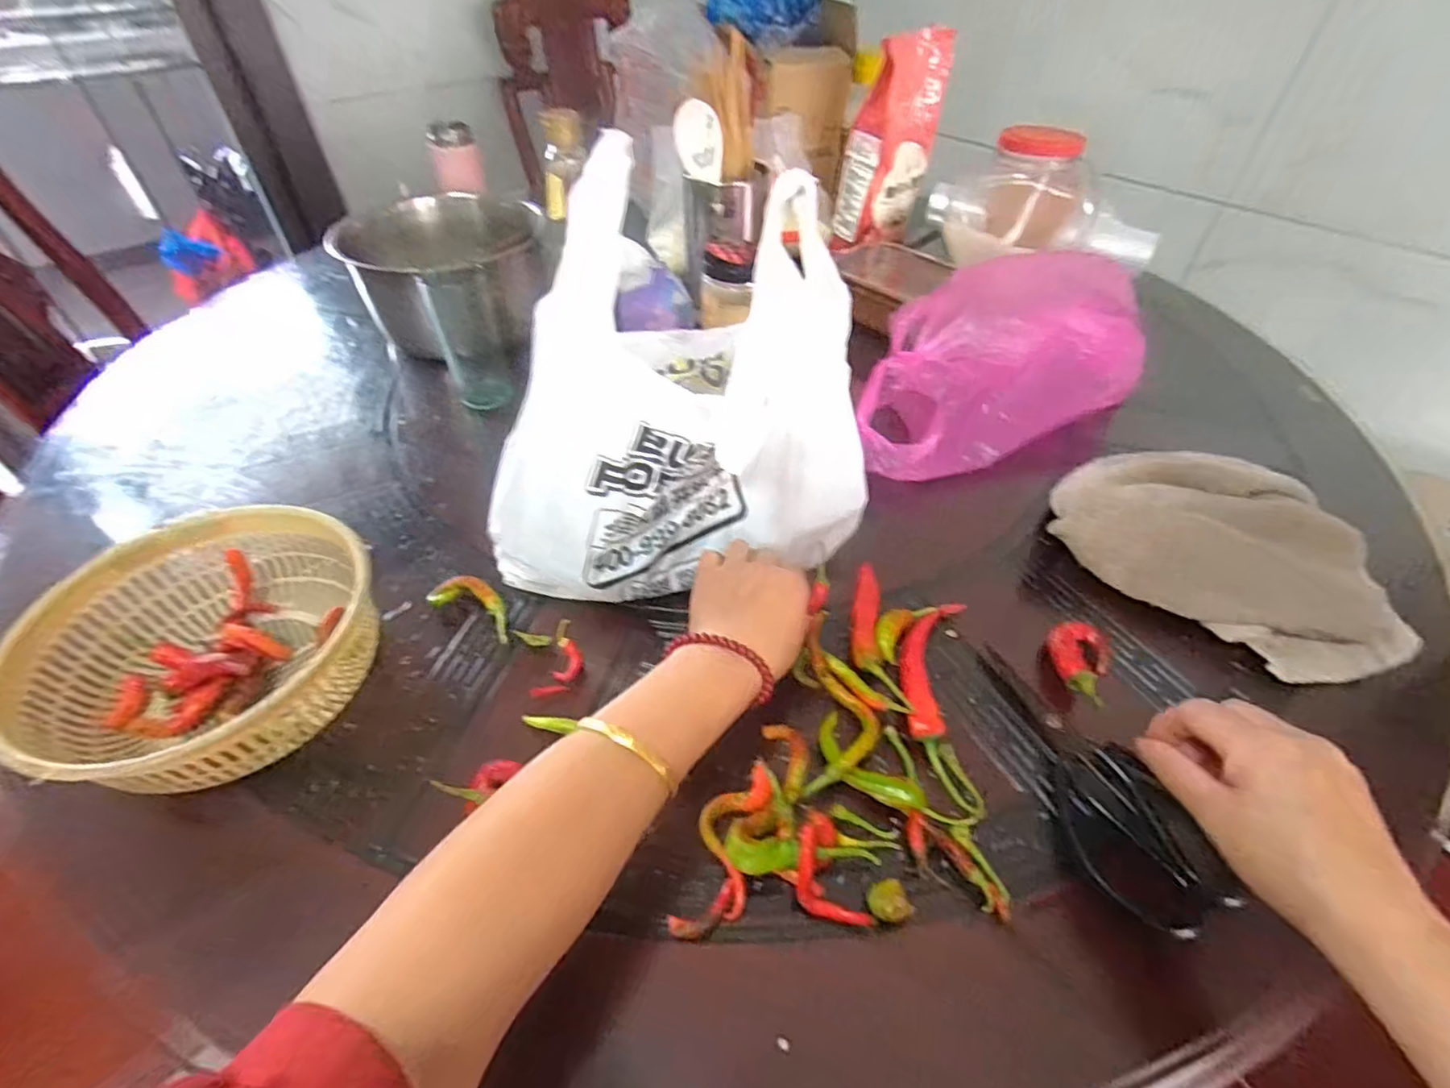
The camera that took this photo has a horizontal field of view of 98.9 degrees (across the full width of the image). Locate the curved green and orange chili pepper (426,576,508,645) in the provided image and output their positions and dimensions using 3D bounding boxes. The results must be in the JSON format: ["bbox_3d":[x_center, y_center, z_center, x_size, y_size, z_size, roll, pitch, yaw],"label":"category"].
[{"bbox_3d":[-0.183,0.049,0.464,0.074,0.021,0.033,20,50,17],"label":"curved green and orange chili pepper"}]

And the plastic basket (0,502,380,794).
[{"bbox_3d":[-0.324,0.069,0.400,0.187,0.081,0.184,28,52,23],"label":"plastic basket"}]

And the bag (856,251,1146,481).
[{"bbox_3d":[0.274,-0.189,0.611,0.347,0.102,0.162,-22,51,-20],"label":"bag"}]

